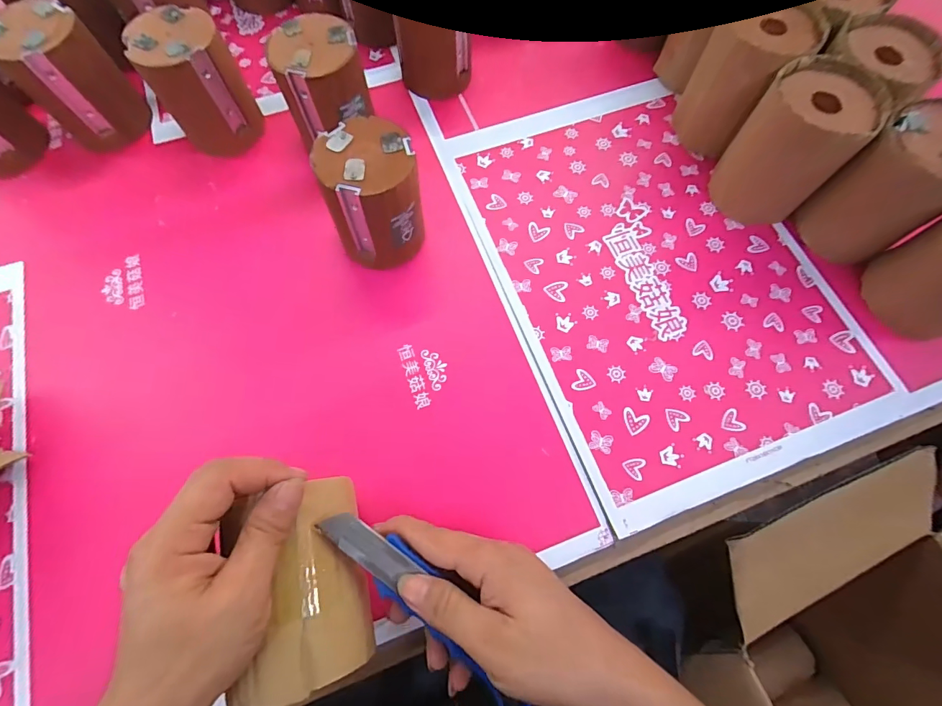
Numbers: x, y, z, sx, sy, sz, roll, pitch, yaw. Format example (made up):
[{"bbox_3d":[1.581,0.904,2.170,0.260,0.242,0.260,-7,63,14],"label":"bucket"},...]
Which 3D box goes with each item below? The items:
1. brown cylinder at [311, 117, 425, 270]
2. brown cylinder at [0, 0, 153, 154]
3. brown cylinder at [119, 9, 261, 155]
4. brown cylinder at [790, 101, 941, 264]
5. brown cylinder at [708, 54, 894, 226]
[{"bbox_3d":[-0.080,-0.130,0.365,0.074,0.101,0.080,0,71,-1],"label":"brown cylinder"},{"bbox_3d":[-0.384,-0.264,0.412,0.070,0.100,0.075,32,74,10],"label":"brown cylinder"},{"bbox_3d":[-0.260,-0.258,0.412,0.073,0.099,0.071,0,71,-1],"label":"brown cylinder"},{"bbox_3d":[0.351,-0.137,0.363,0.086,0.108,0.079,-40,76,-13],"label":"brown cylinder"},{"bbox_3d":[0.283,-0.185,0.380,0.085,0.107,0.084,35,74,10],"label":"brown cylinder"}]

